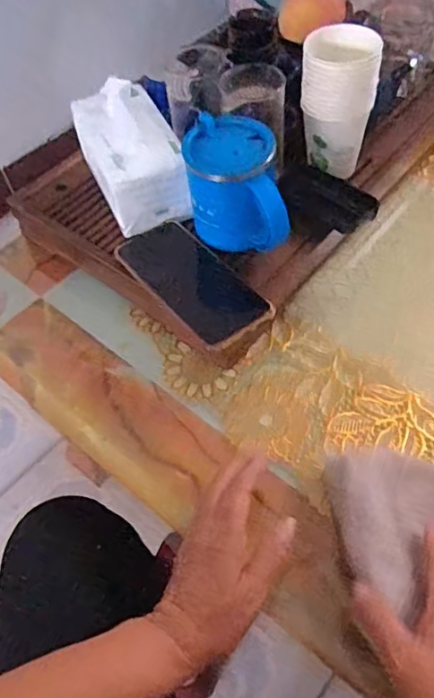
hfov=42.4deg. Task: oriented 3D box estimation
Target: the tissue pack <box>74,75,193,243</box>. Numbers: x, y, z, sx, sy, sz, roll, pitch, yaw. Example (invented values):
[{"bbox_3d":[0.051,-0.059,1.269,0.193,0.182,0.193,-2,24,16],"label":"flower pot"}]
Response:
[{"bbox_3d":[-0.090,-0.209,0.580,0.087,0.110,0.127,-20,57,-8],"label":"tissue pack"}]

